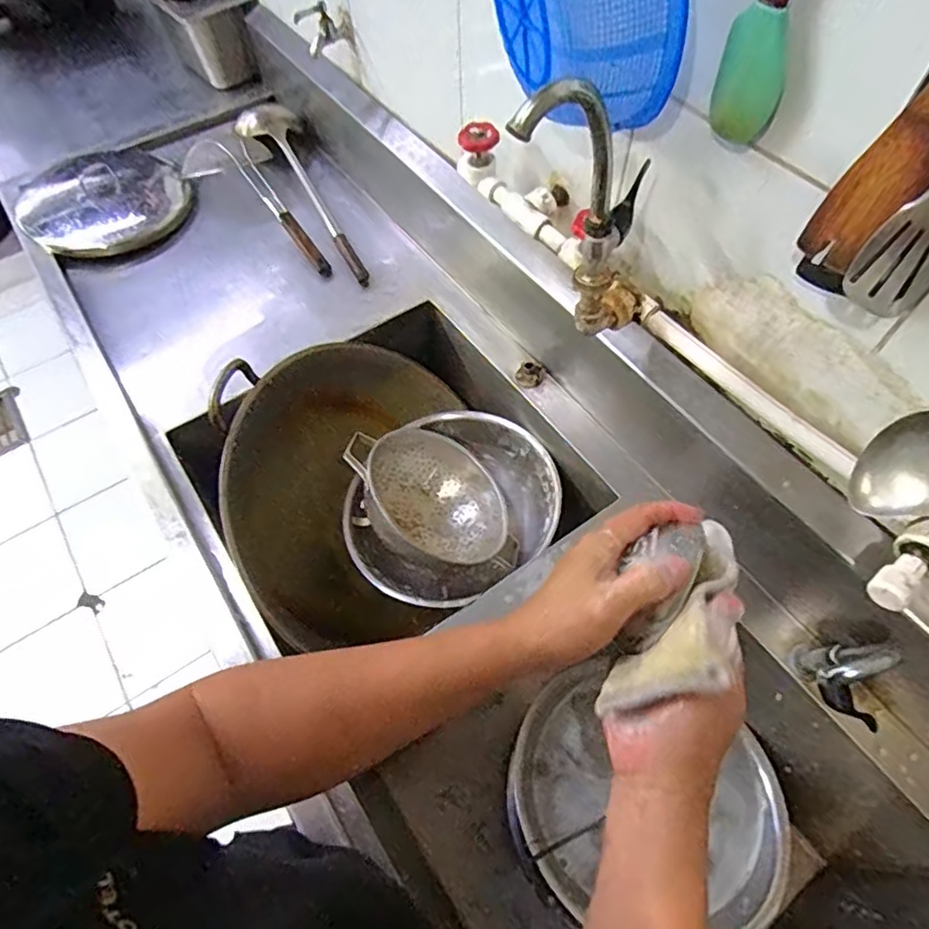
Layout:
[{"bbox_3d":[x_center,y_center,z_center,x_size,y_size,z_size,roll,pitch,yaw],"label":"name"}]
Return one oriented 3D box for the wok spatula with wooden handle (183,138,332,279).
[{"bbox_3d":[-0.372,-0.458,1.053,0.155,0.058,0.425,-27,62,-14],"label":"wok spatula with wooden handle"}]

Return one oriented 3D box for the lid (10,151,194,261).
[{"bbox_3d":[-0.676,-0.491,1.111,0.306,0.051,0.300,-28,62,-15],"label":"lid"}]

